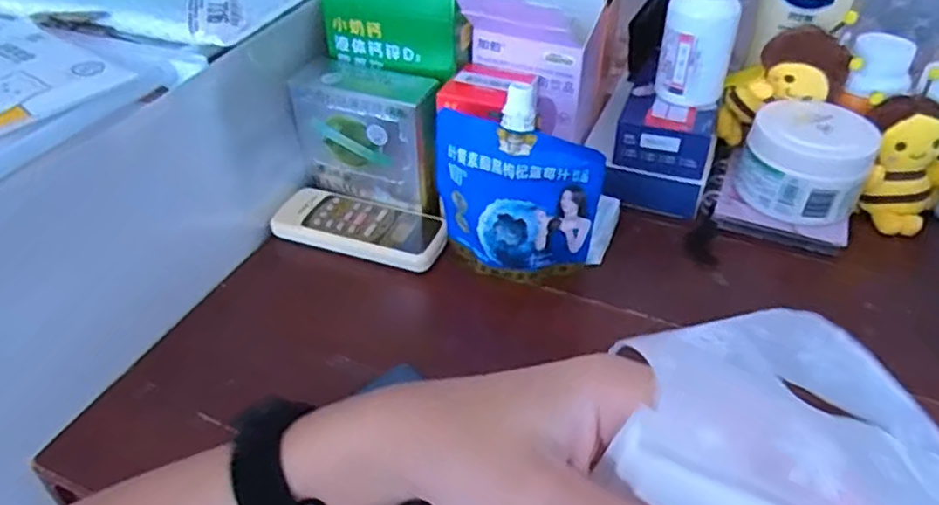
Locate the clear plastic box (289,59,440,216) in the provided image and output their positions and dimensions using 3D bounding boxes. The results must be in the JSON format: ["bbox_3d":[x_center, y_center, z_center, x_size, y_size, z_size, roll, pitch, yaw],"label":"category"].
[{"bbox_3d":[-0.074,-0.093,0.526,0.112,0.091,0.062,14,42,17],"label":"clear plastic box"}]

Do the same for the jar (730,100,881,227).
[{"bbox_3d":[0.257,-0.070,0.518,0.091,0.062,0.079,26,46,28],"label":"jar"}]

